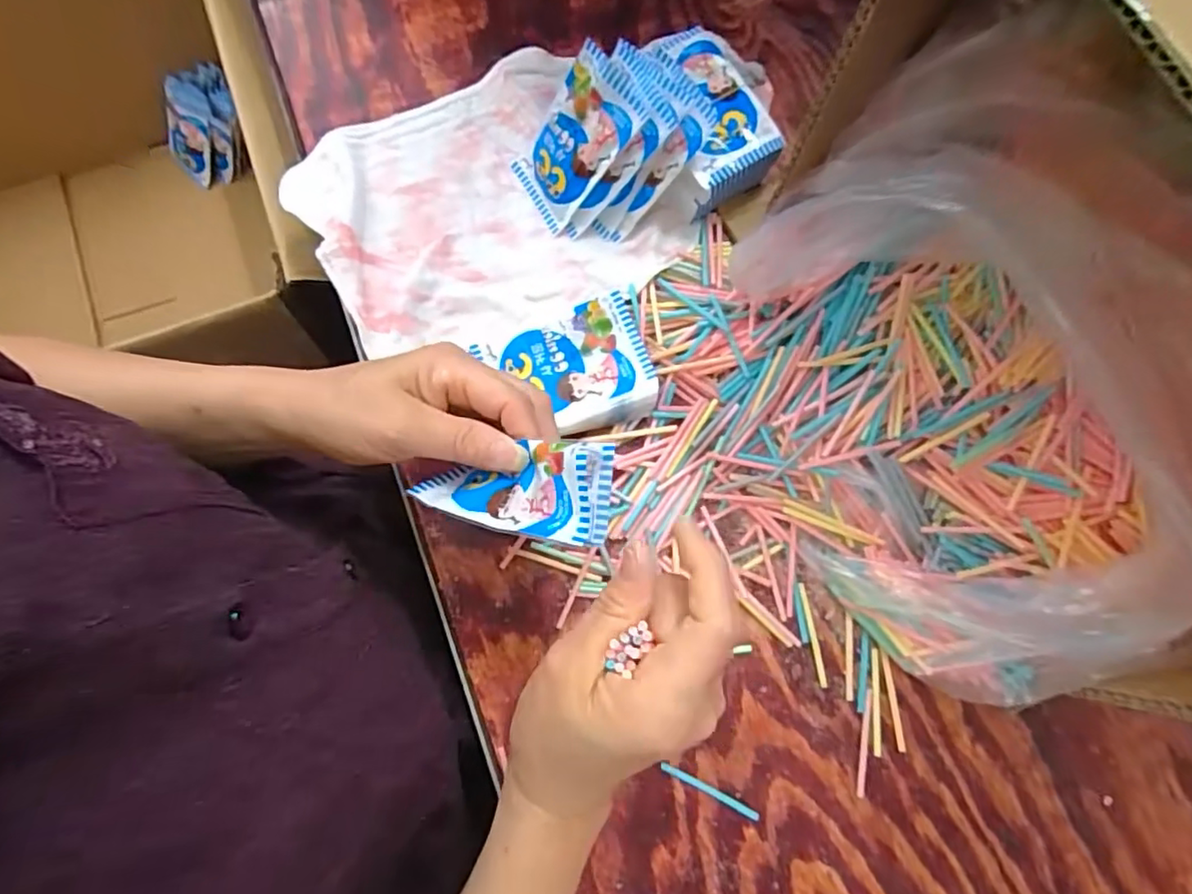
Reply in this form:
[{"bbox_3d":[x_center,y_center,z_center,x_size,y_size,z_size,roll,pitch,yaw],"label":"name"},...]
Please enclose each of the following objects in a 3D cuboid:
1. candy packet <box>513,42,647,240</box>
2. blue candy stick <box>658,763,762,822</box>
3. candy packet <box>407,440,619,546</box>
[{"bbox_3d":[-0.015,-0.201,0.409,0.060,0.100,0.010,54,42,4],"label":"candy packet"},{"bbox_3d":[0.067,0.202,0.358,0.061,0.004,0.005,27,78,4],"label":"blue candy stick"},{"bbox_3d":[-0.038,0.022,0.279,0.104,0.018,0.041,-4,76,31],"label":"candy packet"}]

